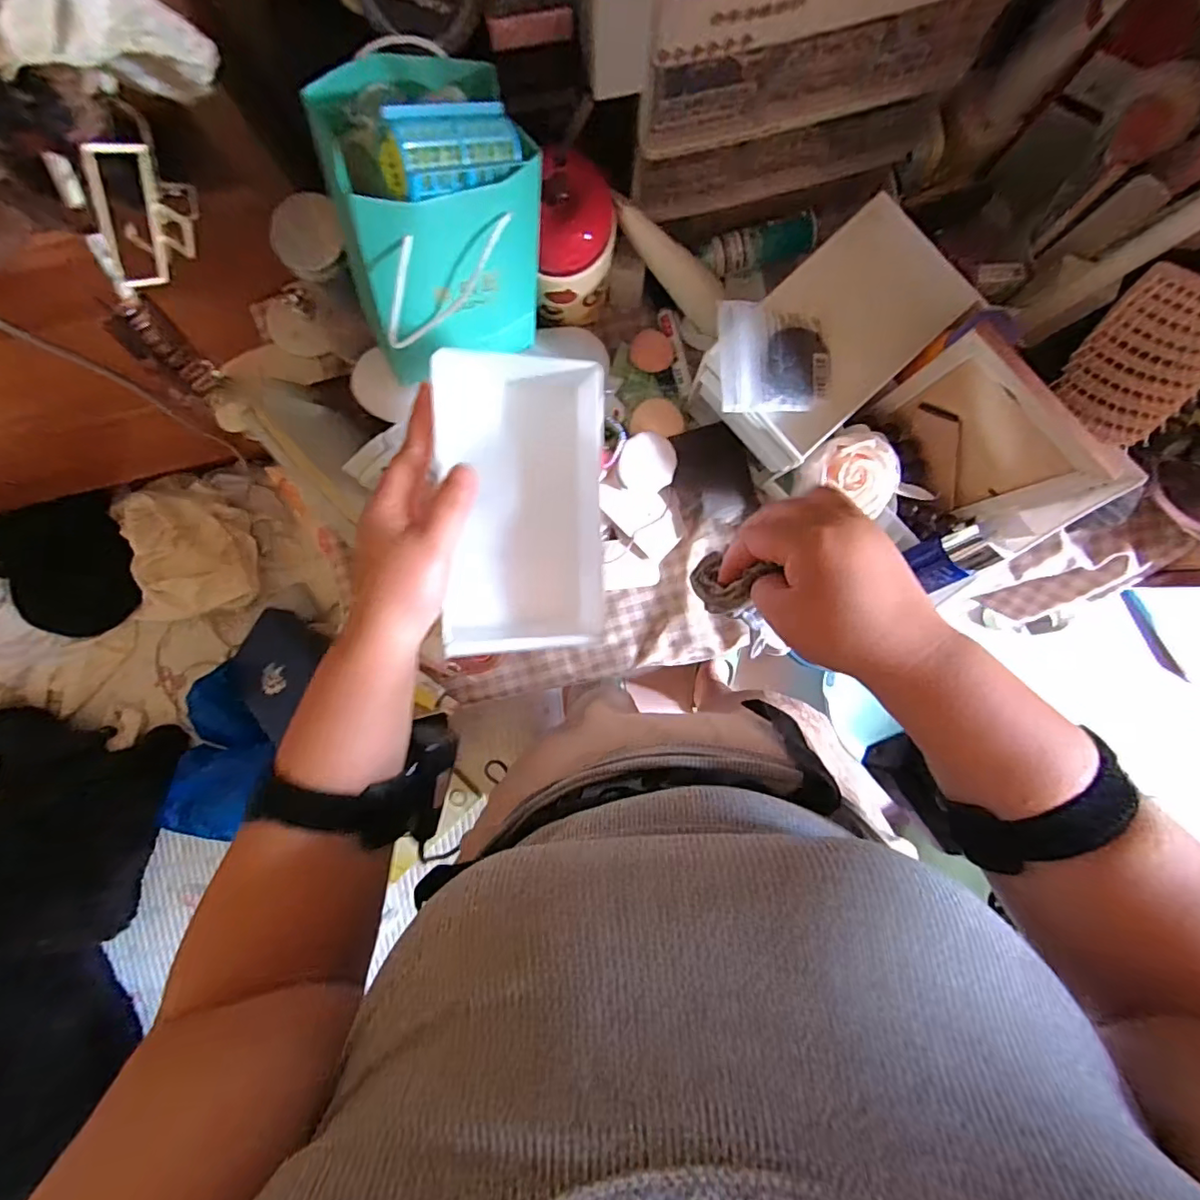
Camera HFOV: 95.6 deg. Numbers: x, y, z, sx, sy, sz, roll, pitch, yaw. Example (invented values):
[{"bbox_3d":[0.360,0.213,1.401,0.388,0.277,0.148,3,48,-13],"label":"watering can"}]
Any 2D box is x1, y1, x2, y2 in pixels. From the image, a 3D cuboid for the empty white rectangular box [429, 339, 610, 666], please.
[{"bbox_3d":[-0.050,-0.059,0.362,0.100,0.073,0.191,1,92,1],"label":"empty white rectangular box"}]

